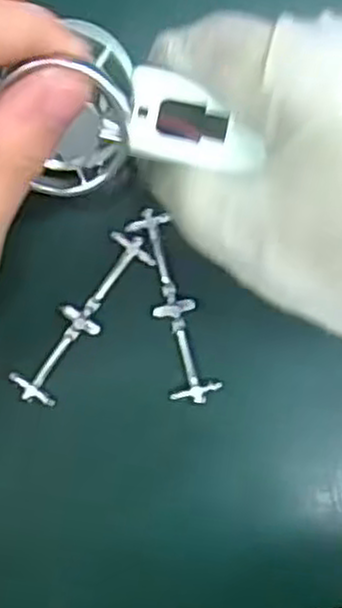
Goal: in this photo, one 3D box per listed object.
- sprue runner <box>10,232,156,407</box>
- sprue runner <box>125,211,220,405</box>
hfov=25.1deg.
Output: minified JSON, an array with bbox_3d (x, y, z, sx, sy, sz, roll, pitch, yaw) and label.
[{"bbox_3d":[-0.032,0.006,0.279,0.017,0.005,0.071,35,94,-3],"label":"sprue runner"},{"bbox_3d":[0.001,0.001,0.281,0.016,0.004,0.072,-17,95,1],"label":"sprue runner"}]

